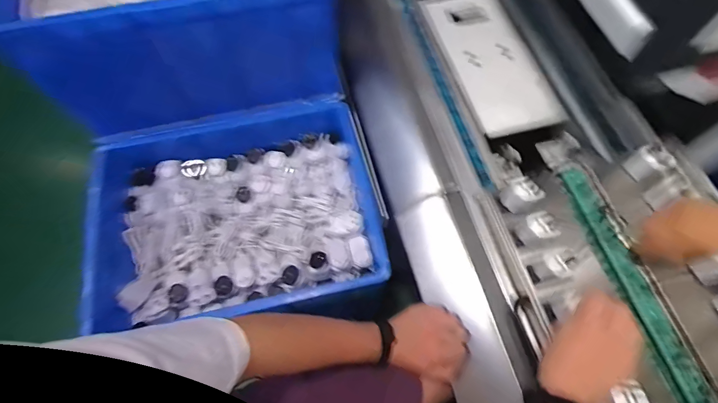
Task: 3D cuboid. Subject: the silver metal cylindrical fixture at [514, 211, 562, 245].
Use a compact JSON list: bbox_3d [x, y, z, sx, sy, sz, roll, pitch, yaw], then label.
[{"bbox_3d":[0.275,0.043,0.582,0.041,0.064,0.039,0,65,0],"label":"silver metal cylindrical fixture"}]

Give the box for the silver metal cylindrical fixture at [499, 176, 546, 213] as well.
[{"bbox_3d":[0.259,-0.008,0.604,0.042,0.049,0.043,-32,69,-13],"label":"silver metal cylindrical fixture"}]

